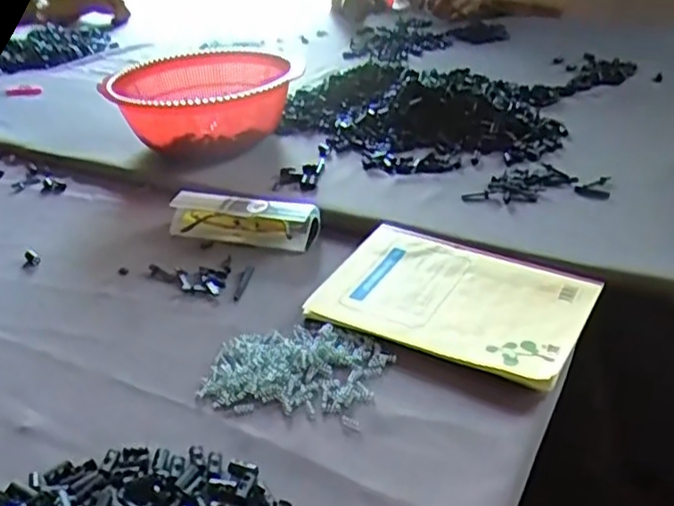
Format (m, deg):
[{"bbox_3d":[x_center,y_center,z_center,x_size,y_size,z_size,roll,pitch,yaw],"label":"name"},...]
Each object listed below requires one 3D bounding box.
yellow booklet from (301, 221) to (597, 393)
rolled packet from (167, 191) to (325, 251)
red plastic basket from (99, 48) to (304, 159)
[{"bbox_3d":[0.095,0.033,0.548,0.199,0.011,0.142,16,39,29],"label":"yellow booklet"},{"bbox_3d":[-0.096,-0.035,0.679,0.153,0.032,0.043,7,33,20],"label":"rolled packet"},{"bbox_3d":[-0.171,-0.190,0.863,0.215,0.090,0.231,-18,33,-19],"label":"red plastic basket"}]

